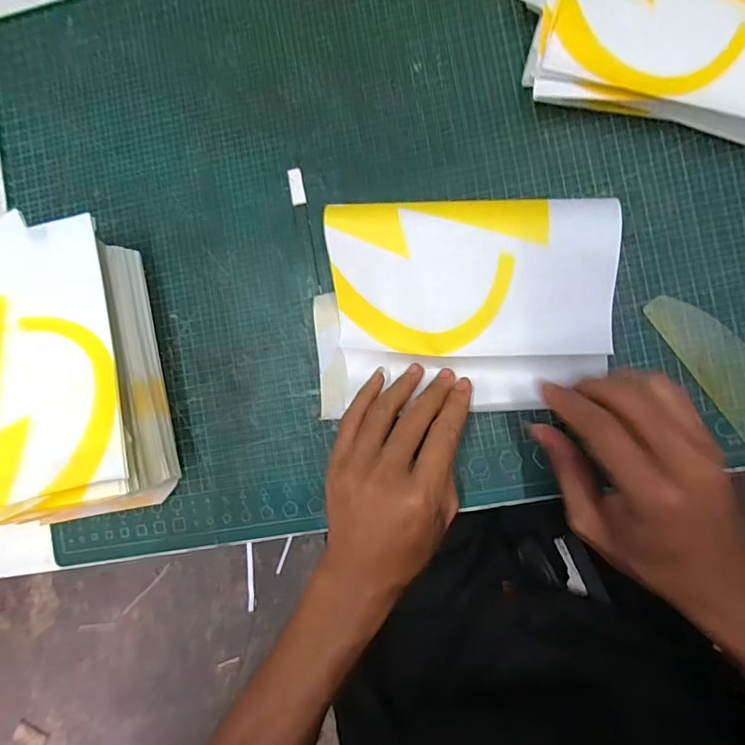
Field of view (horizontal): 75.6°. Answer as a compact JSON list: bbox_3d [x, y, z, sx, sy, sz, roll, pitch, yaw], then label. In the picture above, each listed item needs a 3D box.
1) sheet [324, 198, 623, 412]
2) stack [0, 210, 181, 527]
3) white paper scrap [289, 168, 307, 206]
[{"bbox_3d":[0.059,-0.042,0.316,0.170,0.065,0.125,1,90,6],"label":"sheet"},{"bbox_3d":[-0.231,0.005,0.343,0.146,0.074,0.208,-16,87,6],"label":"stack"},{"bbox_3d":[-0.058,-0.143,0.367,0.011,0.004,0.029,-11,88,6],"label":"white paper scrap"}]

